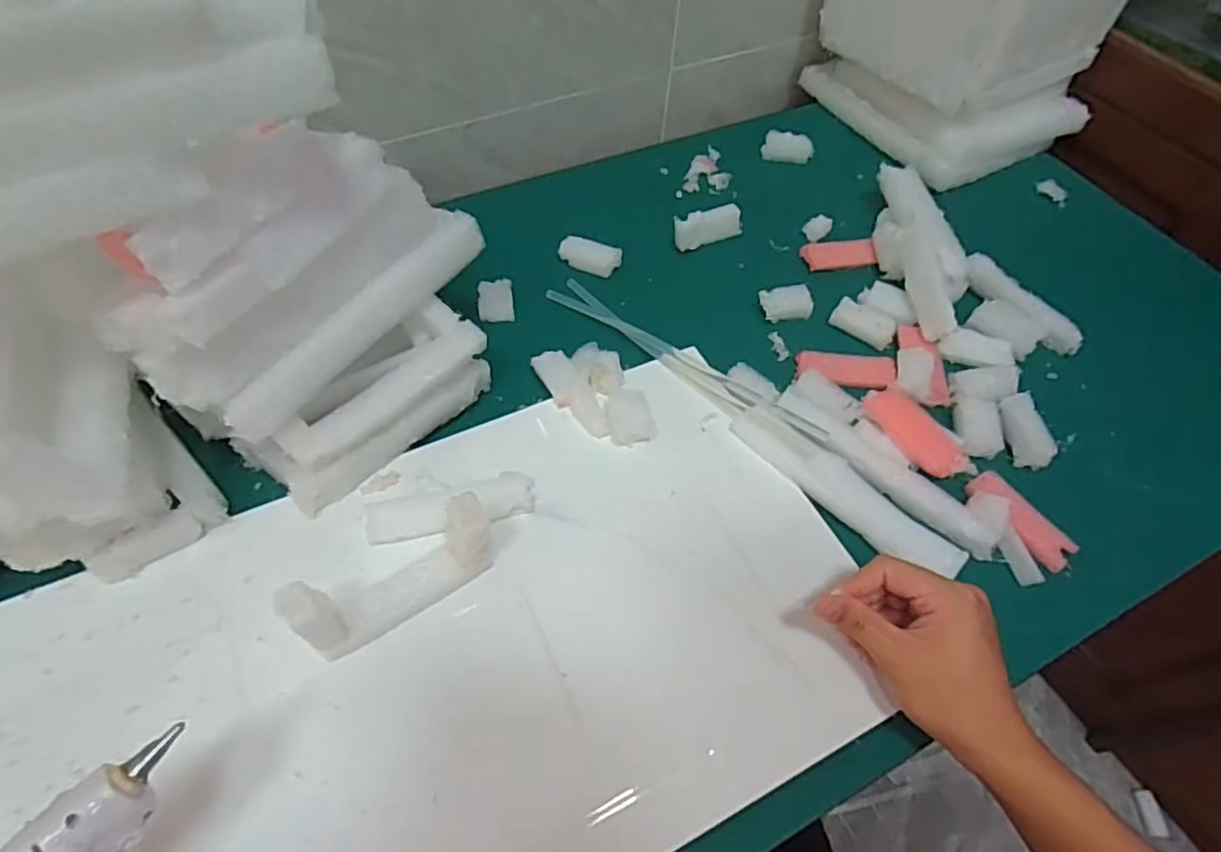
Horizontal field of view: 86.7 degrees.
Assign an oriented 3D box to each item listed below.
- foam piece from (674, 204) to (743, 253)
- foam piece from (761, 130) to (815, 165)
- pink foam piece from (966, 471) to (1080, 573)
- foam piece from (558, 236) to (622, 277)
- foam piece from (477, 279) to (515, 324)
[{"bbox_3d":[0.094,-0.190,0.621,0.067,0.028,0.022,-18,60,-15],"label":"foam piece"},{"bbox_3d":[0.195,-0.306,0.710,0.052,0.025,0.020,11,57,3],"label":"foam piece"},{"bbox_3d":[0.297,0.066,0.467,0.028,0.011,0.079,-32,64,-22],"label":"pink foam piece"},{"bbox_3d":[-0.019,-0.158,0.602,0.055,0.016,0.027,18,58,9],"label":"foam piece"},{"bbox_3d":[-0.101,-0.110,0.572,0.029,0.006,0.047,-6,57,-7],"label":"foam piece"}]

